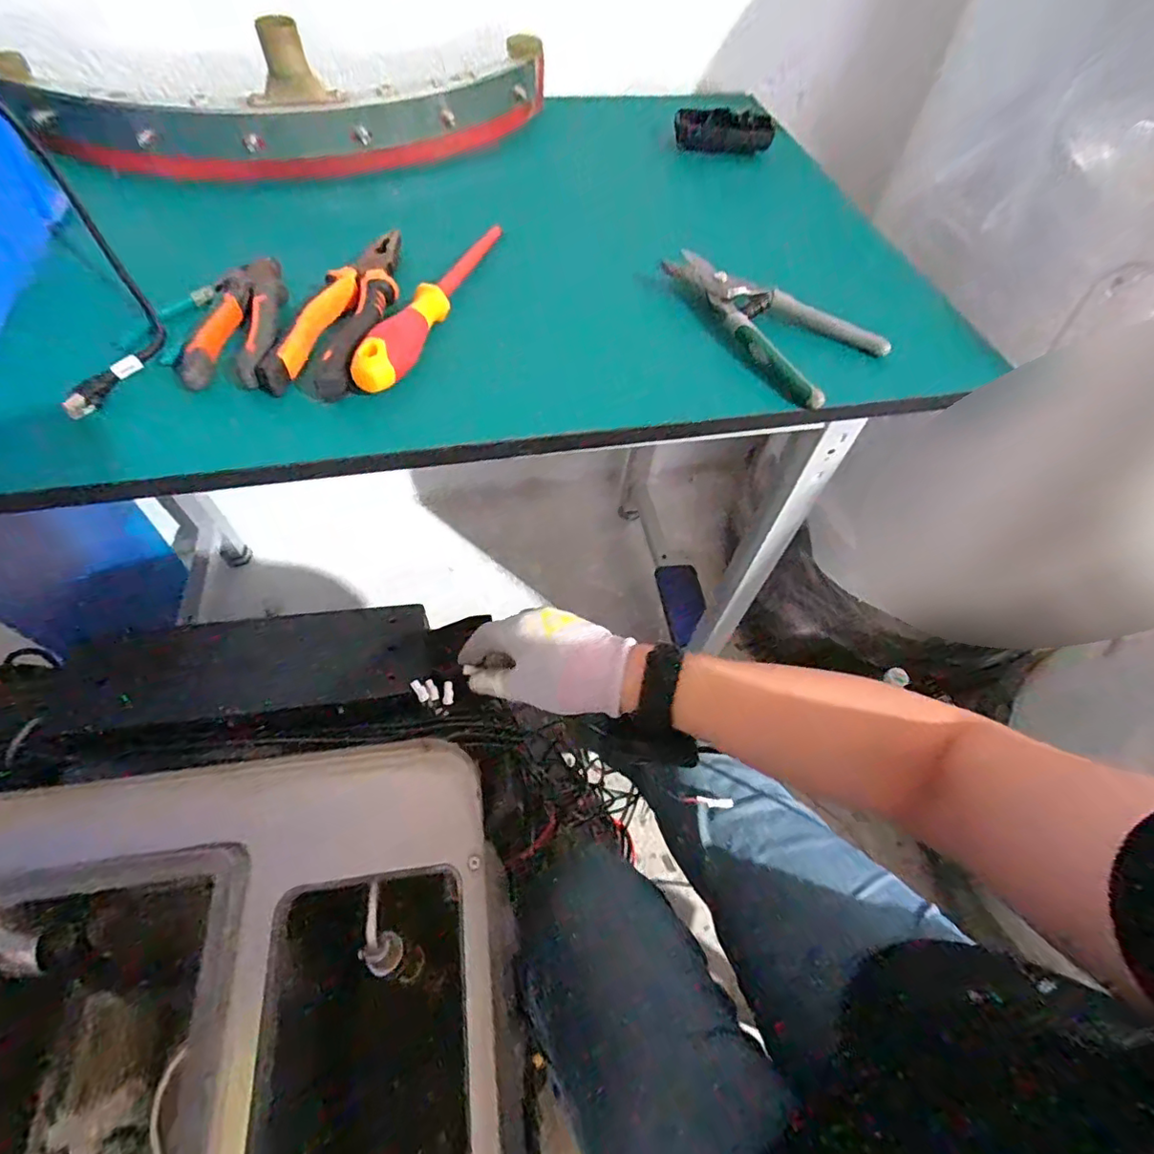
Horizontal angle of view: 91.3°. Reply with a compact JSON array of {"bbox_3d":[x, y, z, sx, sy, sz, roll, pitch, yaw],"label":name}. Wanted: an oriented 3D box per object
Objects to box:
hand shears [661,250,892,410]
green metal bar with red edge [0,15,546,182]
[{"bbox_3d":[0.144,-0.208,0.456,0.097,0.027,0.181,-36,65,-24],"label":"hand shears"},{"bbox_3d":[-0.244,-0.475,0.549,0.495,0.085,0.089,-19,59,-15],"label":"green metal bar with red edge"}]

